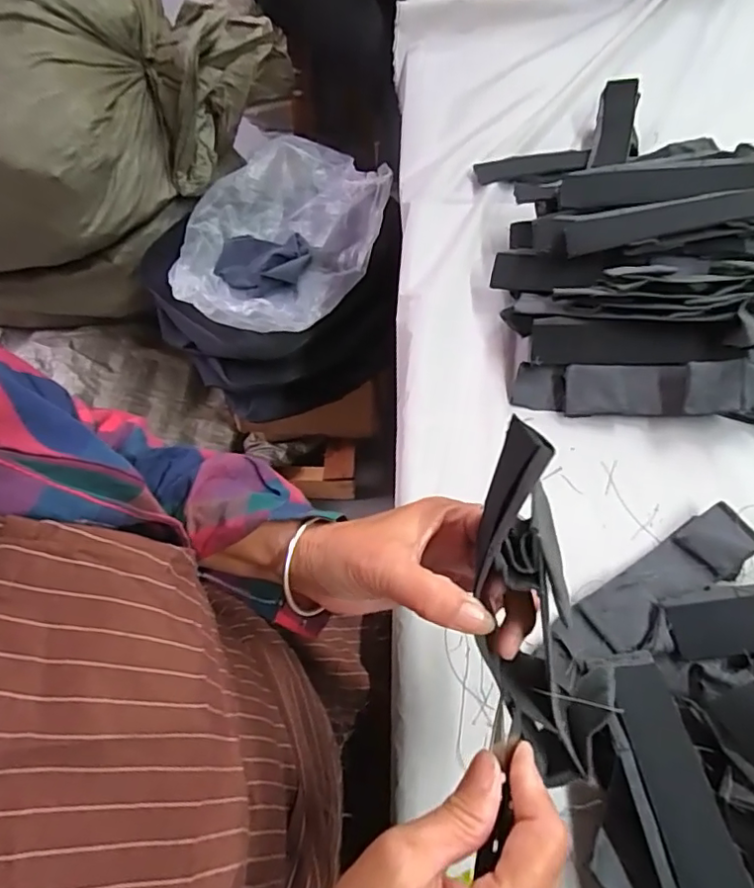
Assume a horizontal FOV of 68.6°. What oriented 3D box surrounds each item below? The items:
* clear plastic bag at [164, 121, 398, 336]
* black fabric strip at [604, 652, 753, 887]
[{"bbox_3d":[-0.183,-0.378,0.992,0.323,0.117,0.392,27,64,18],"label":"clear plastic bag"},{"bbox_3d":[0.178,0.216,0.320,0.048,0.010,0.192,-3,42,2],"label":"black fabric strip"}]

